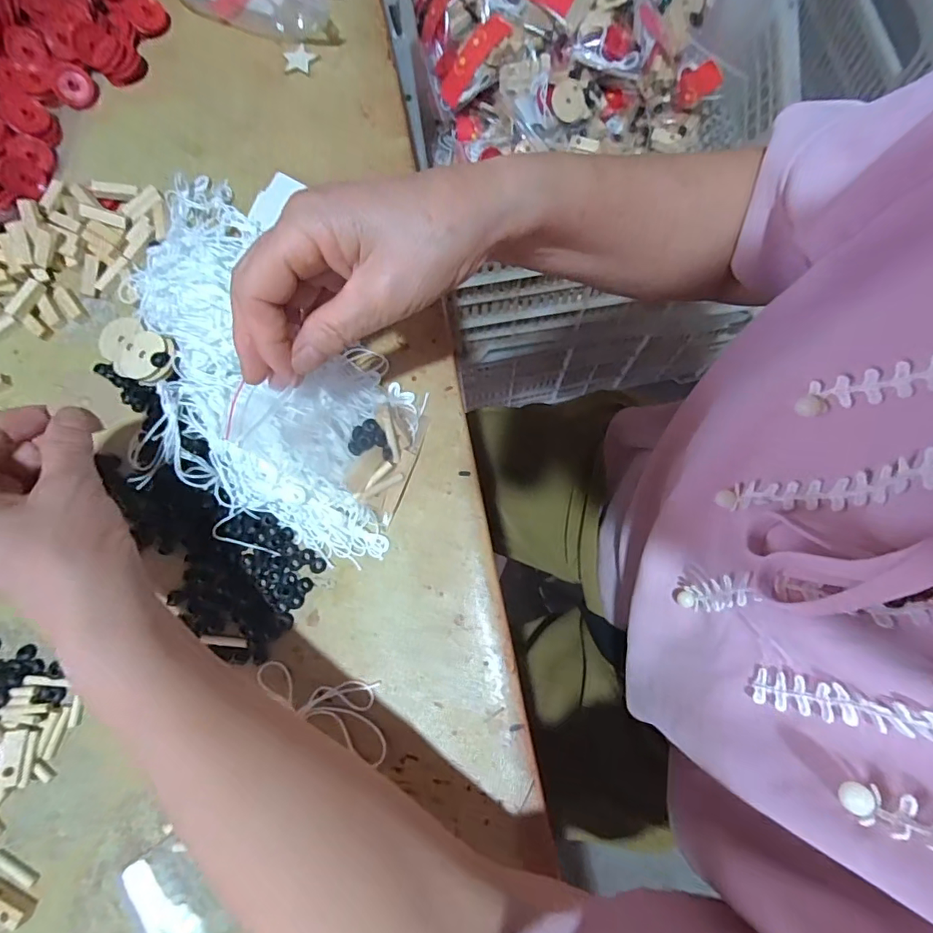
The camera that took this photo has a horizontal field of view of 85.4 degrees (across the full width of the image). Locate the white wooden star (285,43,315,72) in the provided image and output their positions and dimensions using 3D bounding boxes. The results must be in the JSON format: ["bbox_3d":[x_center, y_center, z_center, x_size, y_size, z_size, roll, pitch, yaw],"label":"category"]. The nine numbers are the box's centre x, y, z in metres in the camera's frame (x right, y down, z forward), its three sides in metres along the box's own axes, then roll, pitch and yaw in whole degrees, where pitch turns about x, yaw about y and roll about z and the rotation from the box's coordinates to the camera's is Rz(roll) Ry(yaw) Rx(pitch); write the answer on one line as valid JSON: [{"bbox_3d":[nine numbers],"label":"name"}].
[{"bbox_3d":[-0.134,-0.326,0.404,0.024,0.005,0.021,11,79,3],"label":"white wooden star"}]

